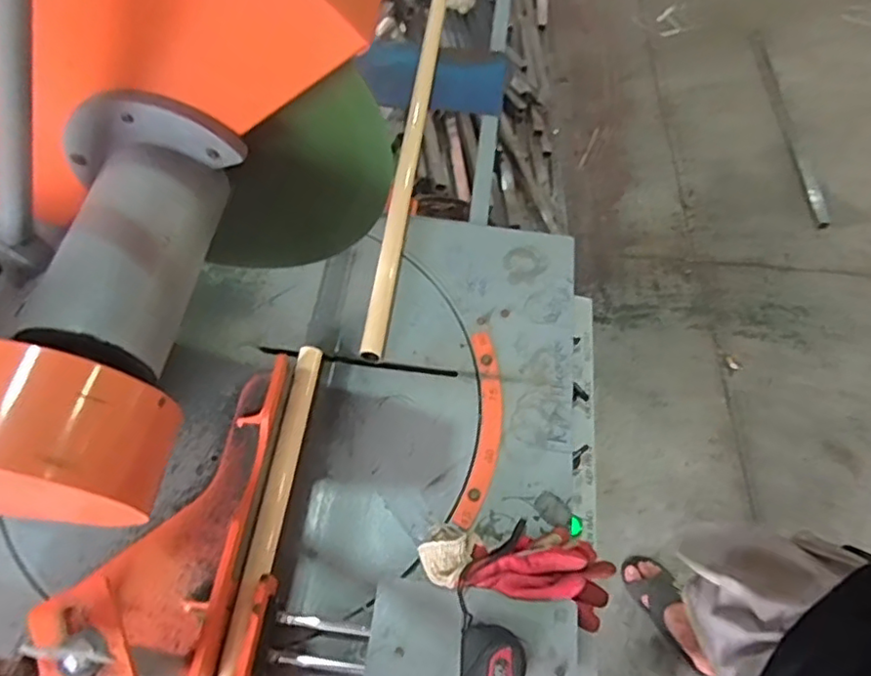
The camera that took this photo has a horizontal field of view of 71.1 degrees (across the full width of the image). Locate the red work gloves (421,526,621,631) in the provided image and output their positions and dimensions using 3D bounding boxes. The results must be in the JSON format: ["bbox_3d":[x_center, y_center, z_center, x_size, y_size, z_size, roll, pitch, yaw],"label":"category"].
[{"bbox_3d":[0.088,0.231,0.631,0.202,0.051,0.087,13,61,5],"label":"red work gloves"}]

